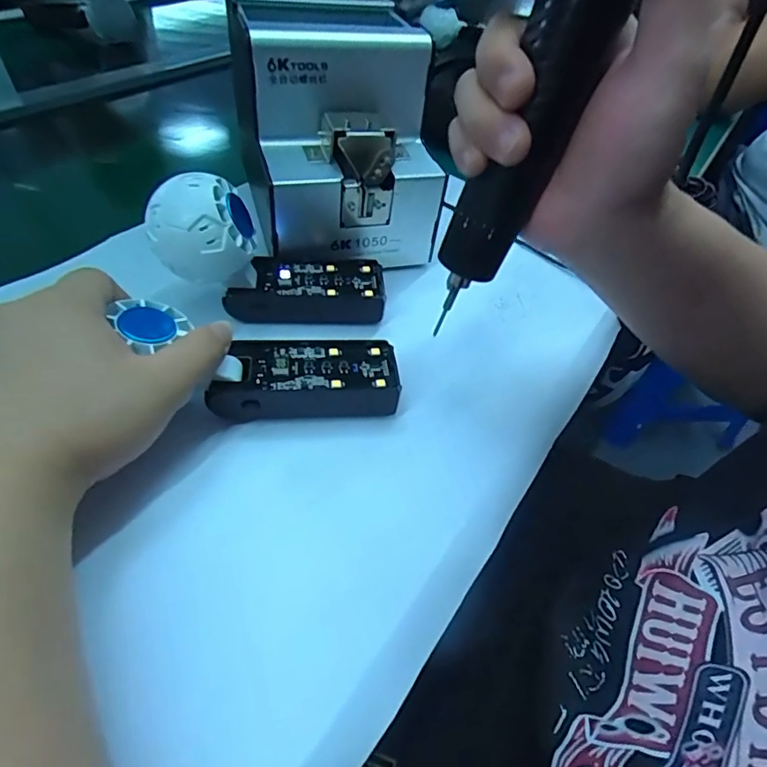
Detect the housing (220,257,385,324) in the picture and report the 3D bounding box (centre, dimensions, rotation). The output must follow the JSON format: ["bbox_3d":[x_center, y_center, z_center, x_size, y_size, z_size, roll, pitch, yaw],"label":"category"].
[{"bbox_3d":[-0.053,-0.067,0.354,0.105,0.031,0.052,1,48,-7],"label":"housing"}]

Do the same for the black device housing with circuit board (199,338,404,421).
[{"bbox_3d":[-0.045,-0.003,0.294,0.104,0.023,0.044,-3,52,-6],"label":"black device housing with circuit board"}]

